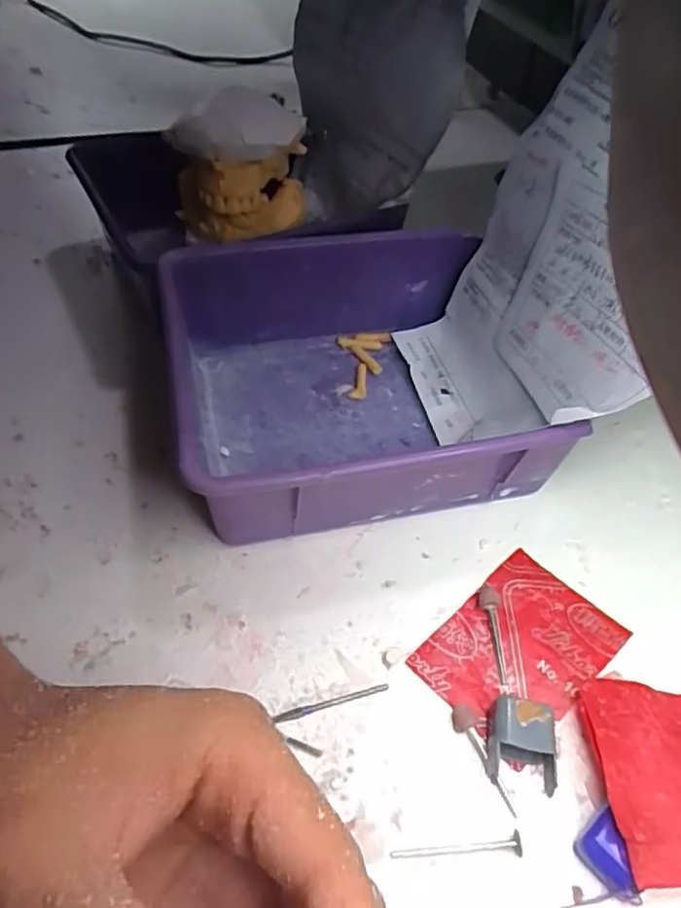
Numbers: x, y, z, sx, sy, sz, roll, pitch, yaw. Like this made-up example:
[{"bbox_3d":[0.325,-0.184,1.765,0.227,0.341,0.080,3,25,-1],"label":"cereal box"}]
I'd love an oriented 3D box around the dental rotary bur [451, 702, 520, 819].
[{"bbox_3d":[0.056,0.115,0.239,0.008,0.008,0.040,-23,54,-21],"label":"dental rotary bur"}]

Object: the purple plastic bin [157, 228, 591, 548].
[{"bbox_3d":[0.006,-0.038,0.325,0.169,0.070,0.160,-9,51,-11],"label":"purple plastic bin"}]

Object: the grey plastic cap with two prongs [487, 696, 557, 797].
[{"bbox_3d":[0.067,0.110,0.238,0.024,0.018,0.028,7,49,3],"label":"grey plastic cap with two prongs"}]

